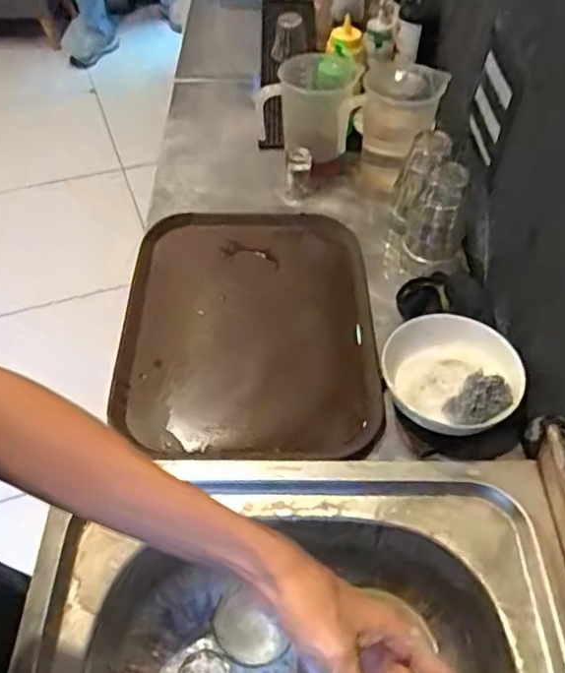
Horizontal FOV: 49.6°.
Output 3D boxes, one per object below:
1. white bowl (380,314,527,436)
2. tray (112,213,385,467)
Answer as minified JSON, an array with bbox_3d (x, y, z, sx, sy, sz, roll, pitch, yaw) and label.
[{"bbox_3d":[0.182,0.044,0.670,0.146,0.042,0.138,1,49,-1],"label":"white bowl"},{"bbox_3d":[-0.042,-0.012,0.794,0.313,0.048,0.356,3,58,-6],"label":"tray"}]

